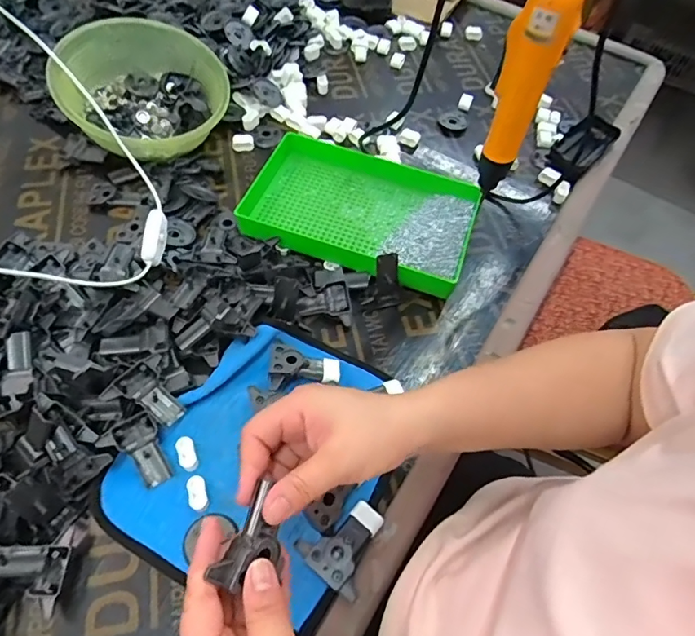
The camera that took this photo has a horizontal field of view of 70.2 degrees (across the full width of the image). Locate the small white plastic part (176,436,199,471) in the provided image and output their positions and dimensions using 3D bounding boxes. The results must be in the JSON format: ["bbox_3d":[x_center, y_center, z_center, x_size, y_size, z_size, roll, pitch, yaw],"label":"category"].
[{"bbox_3d":[-0.135,0.114,0.415,0.014,0.006,0.028,-19,76,-15],"label":"small white plastic part"}]

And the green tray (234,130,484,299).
[{"bbox_3d":[0.014,-0.123,0.562,0.255,0.035,0.158,18,59,7],"label":"green tray"}]

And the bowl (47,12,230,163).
[{"bbox_3d":[-0.262,-0.297,0.615,0.183,0.085,0.232,-26,64,-19],"label":"bowl"}]

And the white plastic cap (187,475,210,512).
[{"bbox_3d":[-0.121,0.142,0.400,0.014,0.012,0.029,-15,61,-13],"label":"white plastic cap"}]

